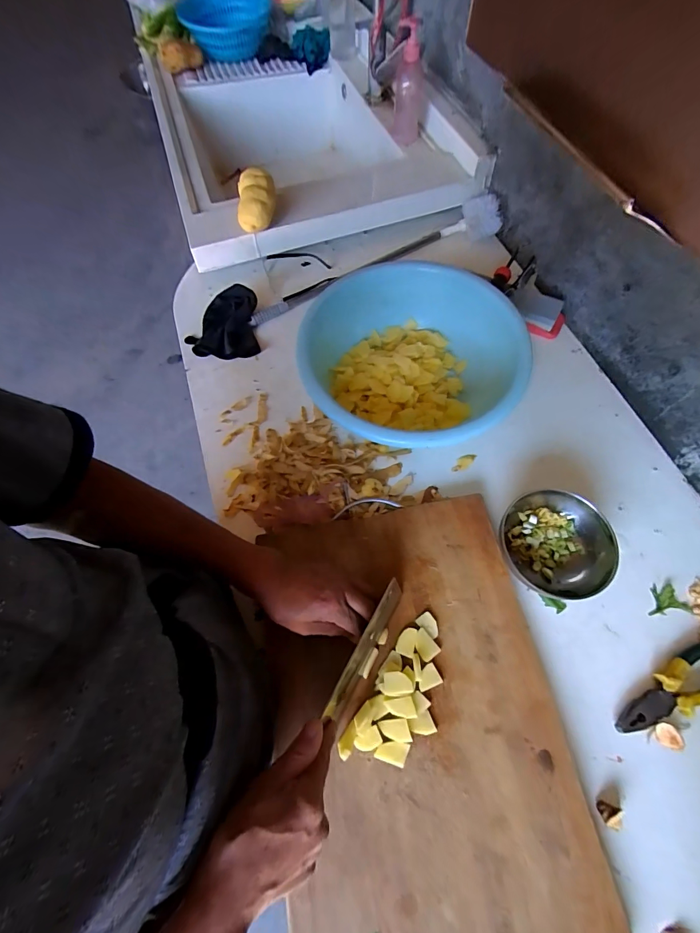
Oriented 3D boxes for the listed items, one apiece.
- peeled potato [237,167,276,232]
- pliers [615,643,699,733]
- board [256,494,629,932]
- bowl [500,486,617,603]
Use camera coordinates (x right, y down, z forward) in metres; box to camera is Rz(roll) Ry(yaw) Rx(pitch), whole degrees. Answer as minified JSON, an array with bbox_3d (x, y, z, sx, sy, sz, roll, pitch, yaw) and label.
[{"bbox_3d":[-0.175,-0.496,0.722,0.070,0.048,0.116,1,78,3],"label":"peeled potato"},{"bbox_3d":[0.406,0.265,0.469,0.198,0.018,0.053,-25,67,-9],"label":"pliers"},{"bbox_3d":[0.076,0.289,0.467,0.329,0.031,0.484,-10,66,-2],"label":"board"},{"bbox_3d":[0.276,0.104,0.527,0.125,0.060,0.135,-1,66,2],"label":"bowl"}]

